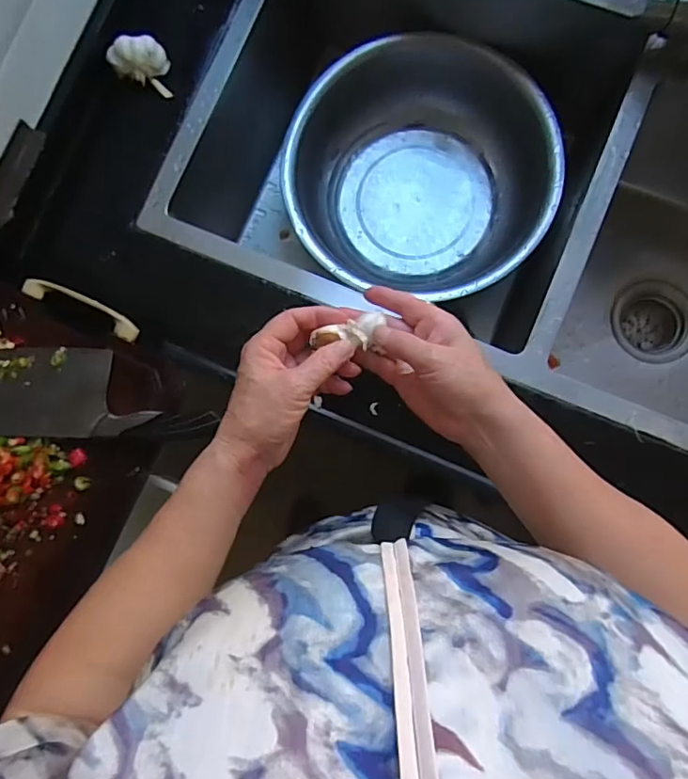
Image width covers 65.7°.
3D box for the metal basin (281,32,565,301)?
[{"bbox_3d":[0.096,-0.278,0.687,0.318,0.147,0.295,0,98,3],"label":"metal basin"}]

